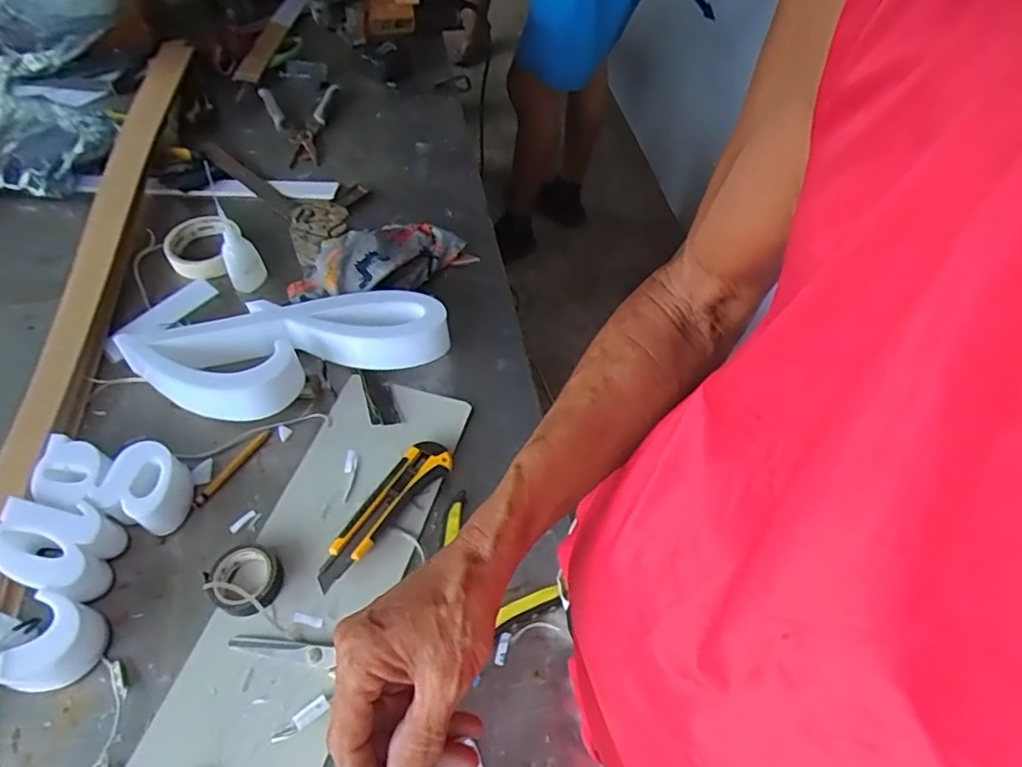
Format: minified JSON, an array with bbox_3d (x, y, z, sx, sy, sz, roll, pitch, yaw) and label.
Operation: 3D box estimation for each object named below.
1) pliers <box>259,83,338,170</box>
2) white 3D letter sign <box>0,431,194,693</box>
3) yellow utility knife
[{"bbox_3d":[-0.301,-0.404,0.931,0.117,0.027,0.193,-21,58,-16],"label":"pliers"},{"bbox_3d":[-0.367,0.146,0.519,0.122,0.049,0.197,5,55,1],"label":"white 3D letter sign"},{"bbox_3d":[-0.115,0.116,0.558,0.037,0.020,0.160,31,60,18],"label":"yellow utility knife"}]

